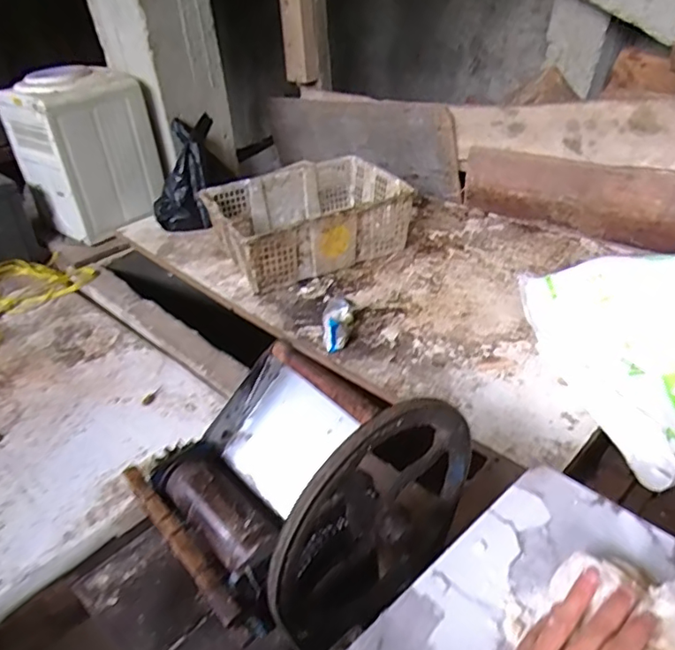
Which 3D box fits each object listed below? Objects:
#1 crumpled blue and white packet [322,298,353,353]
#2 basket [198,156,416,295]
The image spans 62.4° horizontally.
[{"bbox_3d":[0.000,0.000,1.142,0.053,0.061,0.124,0,34,4],"label":"crumpled blue and white packet"},{"bbox_3d":[-0.077,-0.277,1.448,0.465,0.145,0.347,-16,36,-19],"label":"basket"}]

